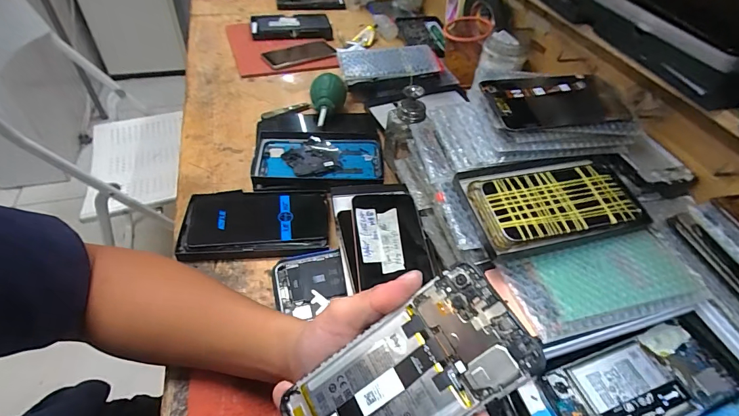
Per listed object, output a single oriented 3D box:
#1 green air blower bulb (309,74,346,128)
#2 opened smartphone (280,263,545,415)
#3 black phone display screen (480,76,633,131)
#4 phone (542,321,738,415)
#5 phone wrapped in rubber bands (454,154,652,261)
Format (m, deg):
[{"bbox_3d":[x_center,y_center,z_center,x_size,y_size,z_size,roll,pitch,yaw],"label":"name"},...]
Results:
[{"bbox_3d":[-0.068,-0.186,0.648,0.059,0.048,0.083,-8,47,-11],"label":"green air blower bulb"},{"bbox_3d":[0.018,0.104,0.233,0.157,0.006,0.071,-39,62,10],"label":"opened smartphone"},{"bbox_3d":[0.199,-0.114,0.407,0.157,0.009,0.066,-7,66,-13],"label":"black phone display screen"},{"bbox_3d":[0.227,0.150,0.324,0.152,0.015,0.070,-13,48,-16],"label":"phone"},{"bbox_3d":[0.198,-0.008,0.399,0.197,0.023,0.096,-9,57,-9],"label":"phone wrapped in rubber bands"}]

